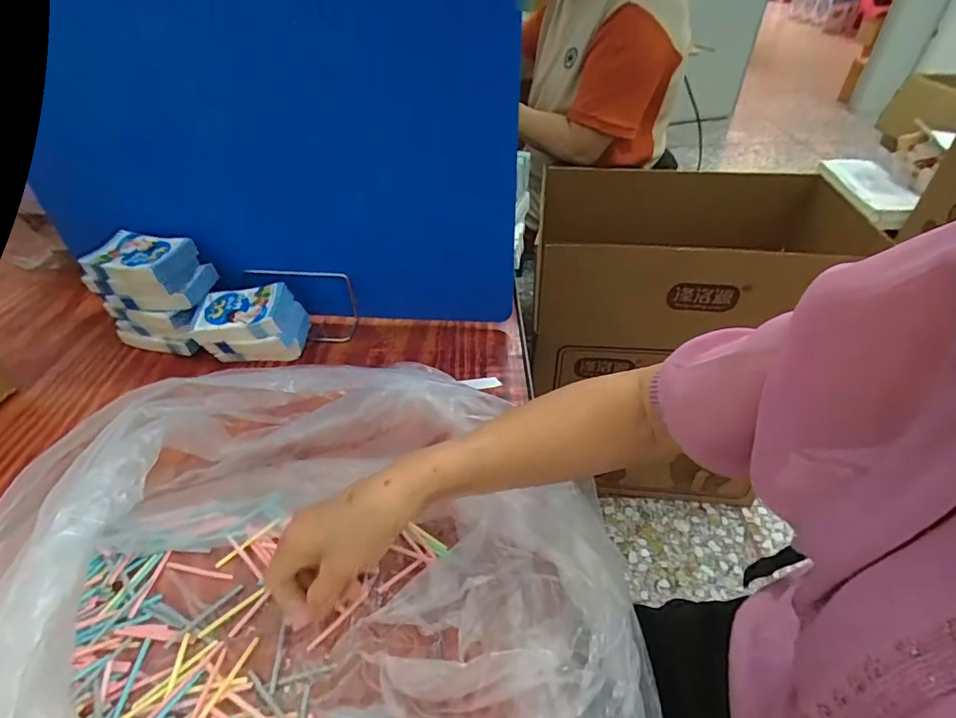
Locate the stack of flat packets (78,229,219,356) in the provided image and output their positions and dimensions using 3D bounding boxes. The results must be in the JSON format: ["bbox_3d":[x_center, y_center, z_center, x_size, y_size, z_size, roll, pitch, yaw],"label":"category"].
[{"bbox_3d":[-0.404,-0.083,0.628,0.126,0.135,0.084,10,43,13],"label":"stack of flat packets"}]

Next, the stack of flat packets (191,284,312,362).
[{"bbox_3d":[-0.286,-0.041,0.620,0.122,0.076,0.081,-1,41,0],"label":"stack of flat packets"}]

